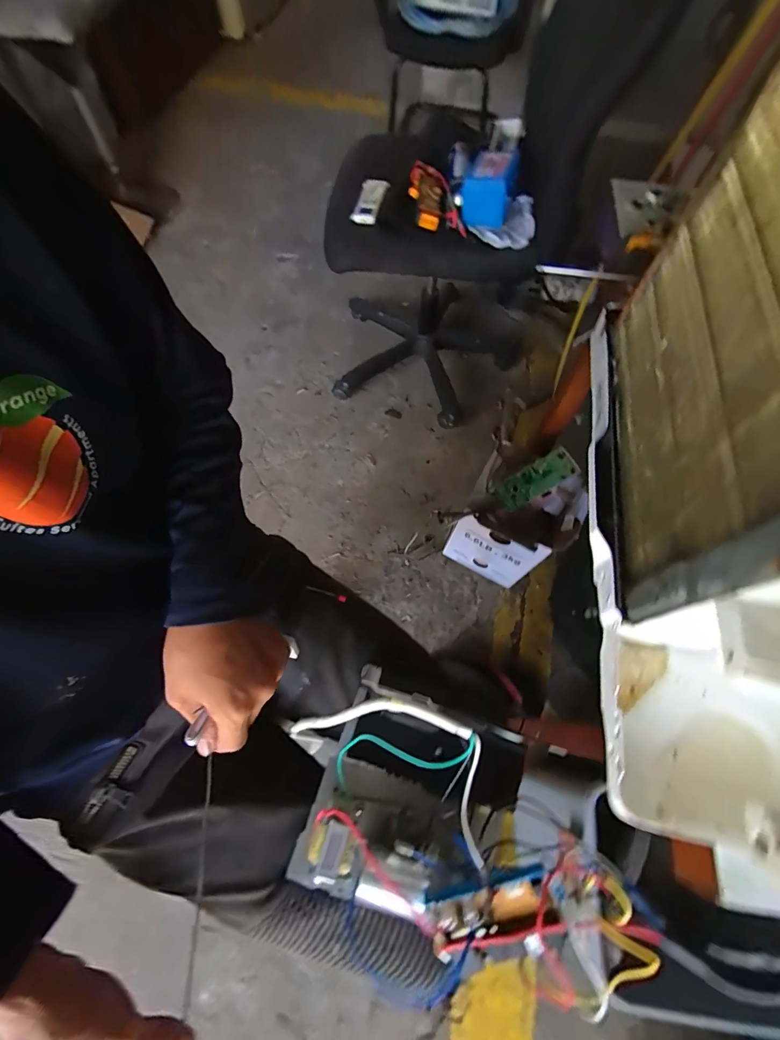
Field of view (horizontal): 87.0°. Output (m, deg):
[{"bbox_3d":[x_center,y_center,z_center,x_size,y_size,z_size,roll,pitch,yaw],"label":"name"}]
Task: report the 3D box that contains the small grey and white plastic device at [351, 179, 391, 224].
[{"bbox_3d":[-0.045,-0.683,0.883,0.058,0.021,0.131,12,66,5],"label":"small grey and white plastic device"}]

